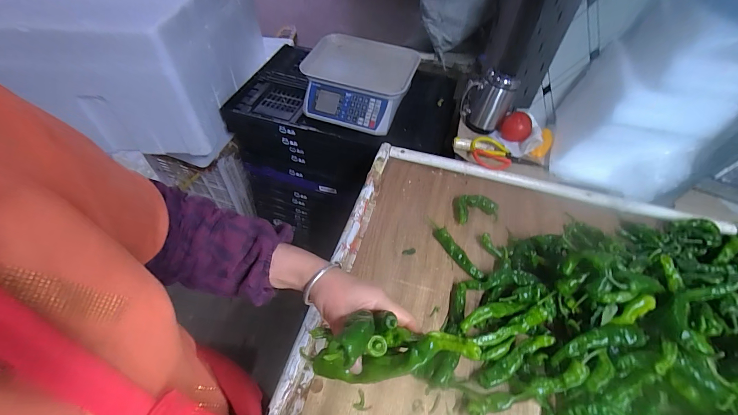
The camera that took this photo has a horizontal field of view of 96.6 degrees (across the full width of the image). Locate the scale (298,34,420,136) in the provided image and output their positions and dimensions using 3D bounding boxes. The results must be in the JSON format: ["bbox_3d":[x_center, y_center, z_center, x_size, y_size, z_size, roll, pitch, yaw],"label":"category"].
[{"bbox_3d":[-0.040,-0.342,0.906,0.285,0.116,0.285,16,52,10],"label":"scale"}]

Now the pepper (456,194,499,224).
[{"bbox_3d":[0.219,0.005,0.663,0.079,0.026,0.059,2,52,-2],"label":"pepper"}]

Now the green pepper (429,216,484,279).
[{"bbox_3d":[0.155,0.076,0.612,0.023,0.019,0.146,-23,57,-20],"label":"green pepper"}]

